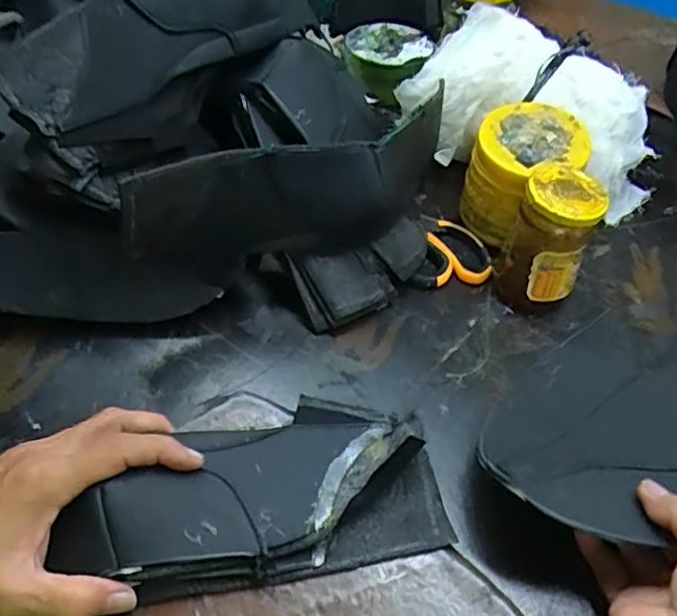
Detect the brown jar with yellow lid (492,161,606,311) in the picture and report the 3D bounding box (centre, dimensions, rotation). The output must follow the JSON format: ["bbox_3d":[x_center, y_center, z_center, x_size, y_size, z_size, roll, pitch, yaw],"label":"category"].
[{"bbox_3d":[0.163,-0.051,0.480,0.060,0.104,0.054,23,51,15],"label":"brown jar with yellow lid"}]

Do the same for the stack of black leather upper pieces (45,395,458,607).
[{"bbox_3d":[-0.044,0.102,0.348,0.206,0.052,0.099,-7,49,-17],"label":"stack of black leather upper pieces"}]

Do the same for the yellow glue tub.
[{"bbox_3d":[0.163,-0.112,0.541,0.088,0.100,0.091,2,48,-2],"label":"yellow glue tub"}]

